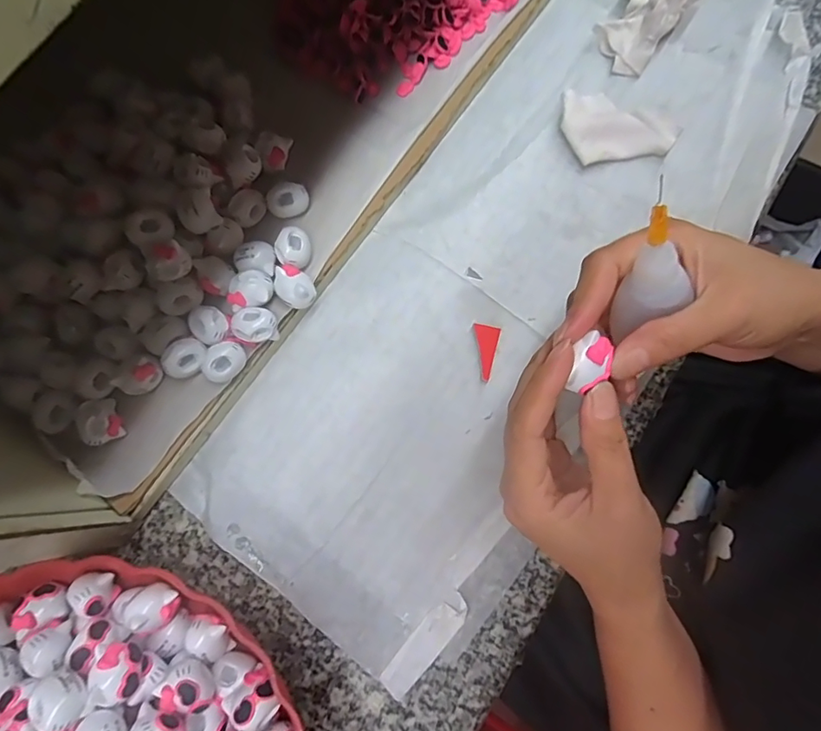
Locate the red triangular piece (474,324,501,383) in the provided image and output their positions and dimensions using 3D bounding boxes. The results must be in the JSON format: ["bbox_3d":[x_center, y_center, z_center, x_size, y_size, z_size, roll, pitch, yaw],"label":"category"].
[{"bbox_3d":[0.044,-0.009,0.307,0.016,0.004,0.033,13,79,7],"label":"red triangular piece"}]

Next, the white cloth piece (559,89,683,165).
[{"bbox_3d":[0.138,-0.161,0.333,0.072,0.011,0.051,-5,77,3],"label":"white cloth piece"}]

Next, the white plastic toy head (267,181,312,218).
[{"bbox_3d":[-0.078,-0.104,0.317,0.026,0.013,0.019,0,78,4],"label":"white plastic toy head"}]

